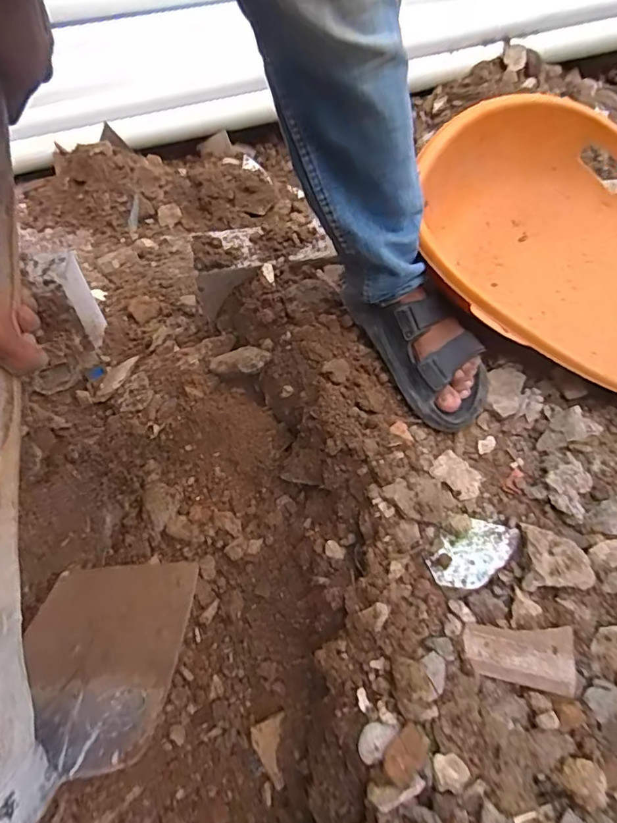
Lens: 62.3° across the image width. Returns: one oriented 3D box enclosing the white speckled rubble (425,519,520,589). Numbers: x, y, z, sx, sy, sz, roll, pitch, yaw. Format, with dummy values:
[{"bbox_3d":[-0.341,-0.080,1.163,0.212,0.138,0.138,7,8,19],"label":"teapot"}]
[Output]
[{"bbox_3d":[0.180,0.153,0.556,0.097,0.008,0.057,-35,64,-18],"label":"white speckled rubble"}]

